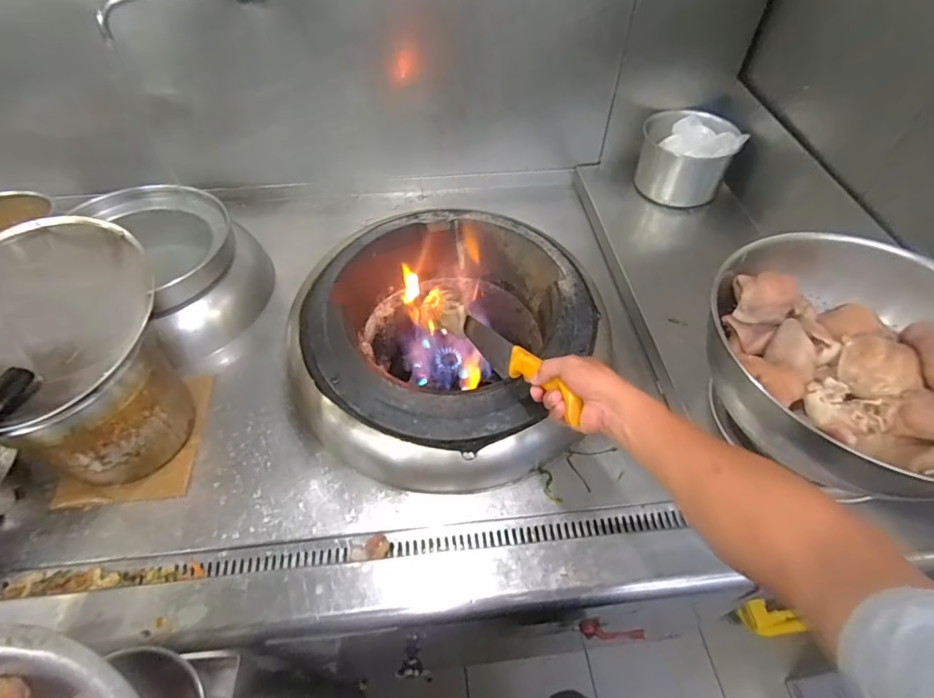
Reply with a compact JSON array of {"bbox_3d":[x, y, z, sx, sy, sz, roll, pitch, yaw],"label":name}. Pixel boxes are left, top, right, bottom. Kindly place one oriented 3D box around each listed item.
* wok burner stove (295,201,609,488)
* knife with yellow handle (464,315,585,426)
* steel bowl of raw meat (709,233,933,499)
[{"bbox_3d":[-0.033,0.000,0.876,0.474,0.232,0.473,0,50,0],"label":"wok burner stove"},{"bbox_3d":[0.065,0.023,0.677,0.023,0.060,0.258,-24,31,-19],"label":"knife with yellow handle"},{"bbox_3d":[0.512,0.002,0.659,0.357,0.135,0.370,0,50,0],"label":"steel bowl of raw meat"}]

